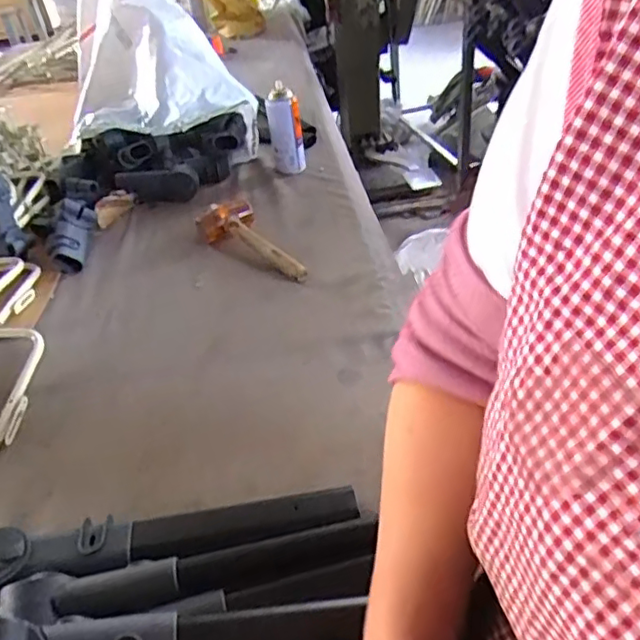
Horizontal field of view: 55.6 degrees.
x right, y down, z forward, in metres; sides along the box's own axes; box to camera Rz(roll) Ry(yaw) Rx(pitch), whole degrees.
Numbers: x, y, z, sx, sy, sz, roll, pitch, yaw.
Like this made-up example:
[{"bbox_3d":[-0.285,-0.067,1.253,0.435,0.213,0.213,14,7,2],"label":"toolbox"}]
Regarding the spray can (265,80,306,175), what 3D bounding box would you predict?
[{"bbox_3d":[-0.072,-0.397,1.294,0.068,0.185,0.055,-3,40,2],"label":"spray can"}]

